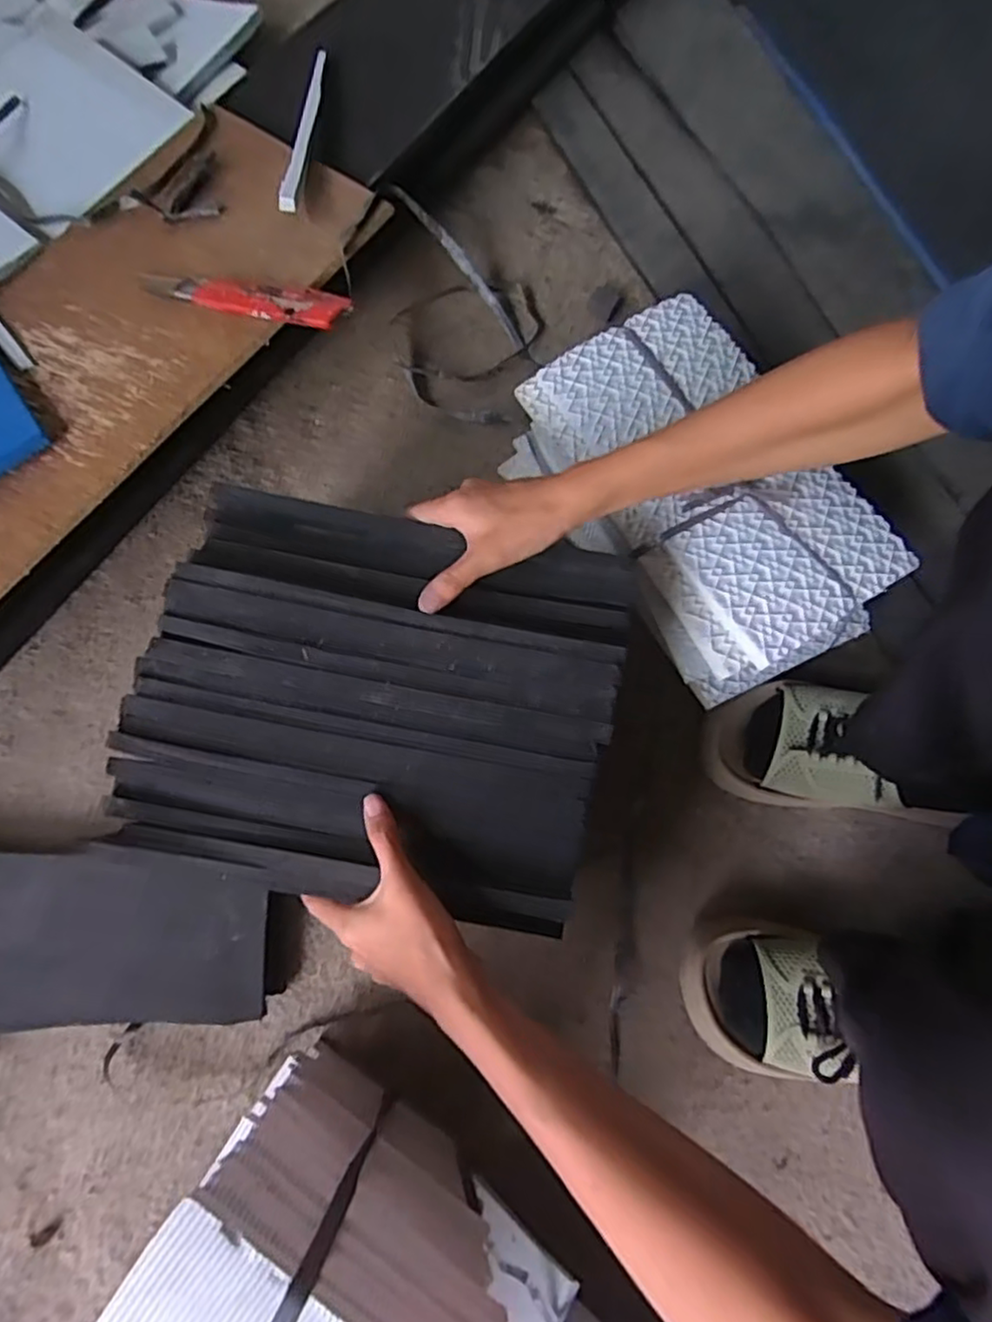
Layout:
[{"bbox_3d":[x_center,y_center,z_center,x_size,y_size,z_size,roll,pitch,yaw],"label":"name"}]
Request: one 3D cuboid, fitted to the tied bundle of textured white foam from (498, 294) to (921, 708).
[{"bbox_3d":[0.156,-0.123,0.551,0.181,0.122,0.293,-33,80,-9],"label":"tied bundle of textured white foam"}]

